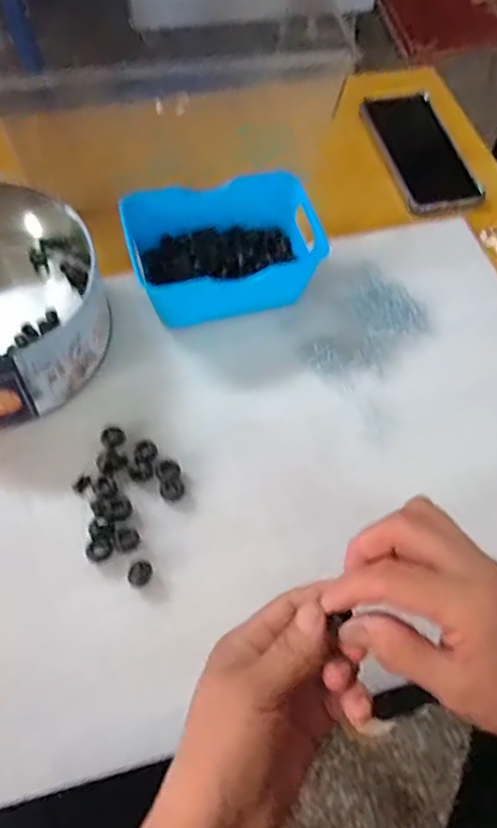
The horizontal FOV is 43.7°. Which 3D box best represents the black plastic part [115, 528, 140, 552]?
[{"bbox_3d":[-0.083,0.086,0.427,0.016,0.004,0.015,0,60,-1],"label":"black plastic part"}]

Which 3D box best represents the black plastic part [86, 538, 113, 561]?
[{"bbox_3d":[-0.101,0.092,0.419,0.016,0.004,0.015,0,60,-1],"label":"black plastic part"}]

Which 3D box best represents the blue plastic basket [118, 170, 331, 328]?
[{"bbox_3d":[-0.019,-0.136,0.512,0.153,0.056,0.095,-13,62,-10],"label":"blue plastic basket"}]

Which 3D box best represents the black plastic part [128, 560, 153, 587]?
[{"bbox_3d":[-0.072,0.106,0.413,0.017,0.012,0.014,-23,64,-14],"label":"black plastic part"}]

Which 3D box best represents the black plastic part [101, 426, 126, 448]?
[{"bbox_3d":[-0.102,0.017,0.465,0.017,0.004,0.018,0,60,-1],"label":"black plastic part"}]

